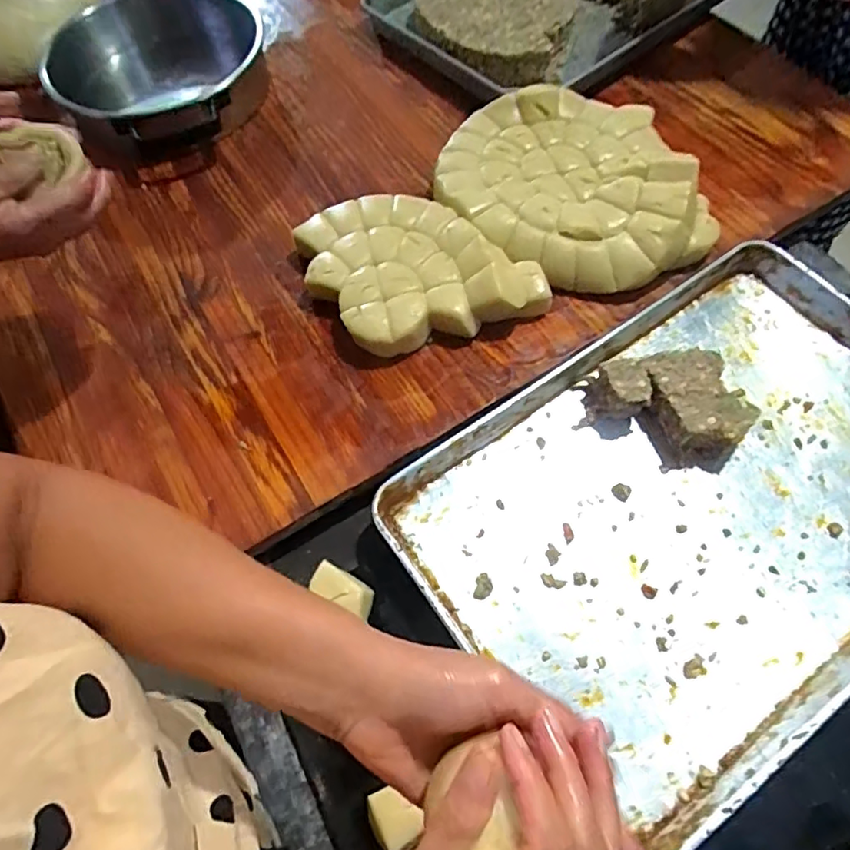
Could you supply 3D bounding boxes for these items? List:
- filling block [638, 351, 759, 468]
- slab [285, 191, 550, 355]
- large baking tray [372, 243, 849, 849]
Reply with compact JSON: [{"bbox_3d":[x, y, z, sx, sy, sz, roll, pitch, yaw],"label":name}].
[{"bbox_3d":[0.299,-0.020,0.654,0.096,0.054,0.124,-16,66,-5],"label":"filling block"},{"bbox_3d":[-0.011,-0.200,0.717,0.258,0.055,0.228,-20,65,-6],"label":"slab"},{"bbox_3d":[0.296,0.070,0.617,0.600,0.053,0.401,-33,69,-13],"label":"large baking tray"}]

